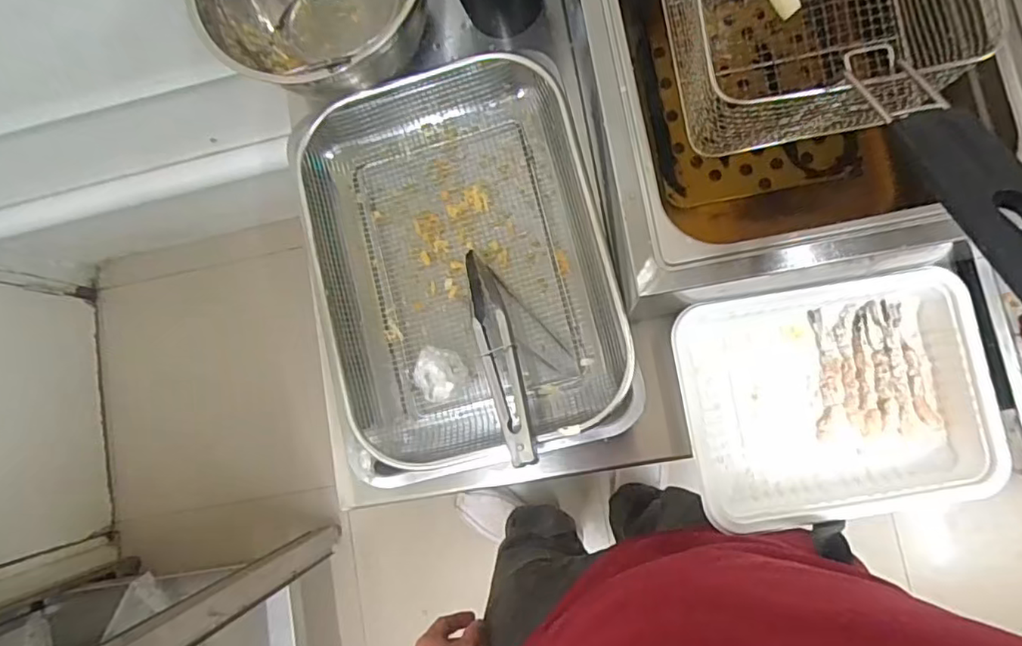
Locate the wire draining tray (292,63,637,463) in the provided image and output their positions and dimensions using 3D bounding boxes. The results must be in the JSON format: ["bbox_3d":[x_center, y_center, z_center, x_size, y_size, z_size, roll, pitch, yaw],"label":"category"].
[{"bbox_3d":[-0.049,-0.068,0.587,0.260,0.074,0.374,-15,83,6],"label":"wire draining tray"}]

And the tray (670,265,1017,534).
[{"bbox_3d":[0.280,0.067,0.524,0.249,0.066,0.193,-10,84,6],"label":"tray"}]

